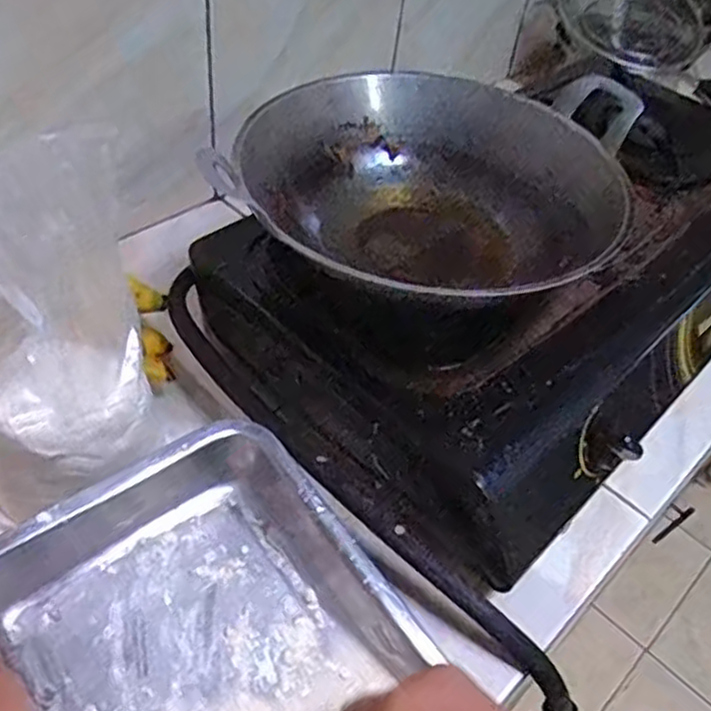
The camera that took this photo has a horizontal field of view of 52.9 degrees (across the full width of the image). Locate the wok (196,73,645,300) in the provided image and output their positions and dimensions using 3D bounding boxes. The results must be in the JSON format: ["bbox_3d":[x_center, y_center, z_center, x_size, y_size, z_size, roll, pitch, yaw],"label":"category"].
[{"bbox_3d":[0.058,-0.124,0.575,0.286,0.101,0.289,15,48,7],"label":"wok"}]

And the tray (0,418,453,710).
[{"bbox_3d":[-0.085,0.197,0.444,0.240,0.072,0.306,-29,57,-28],"label":"tray"}]

